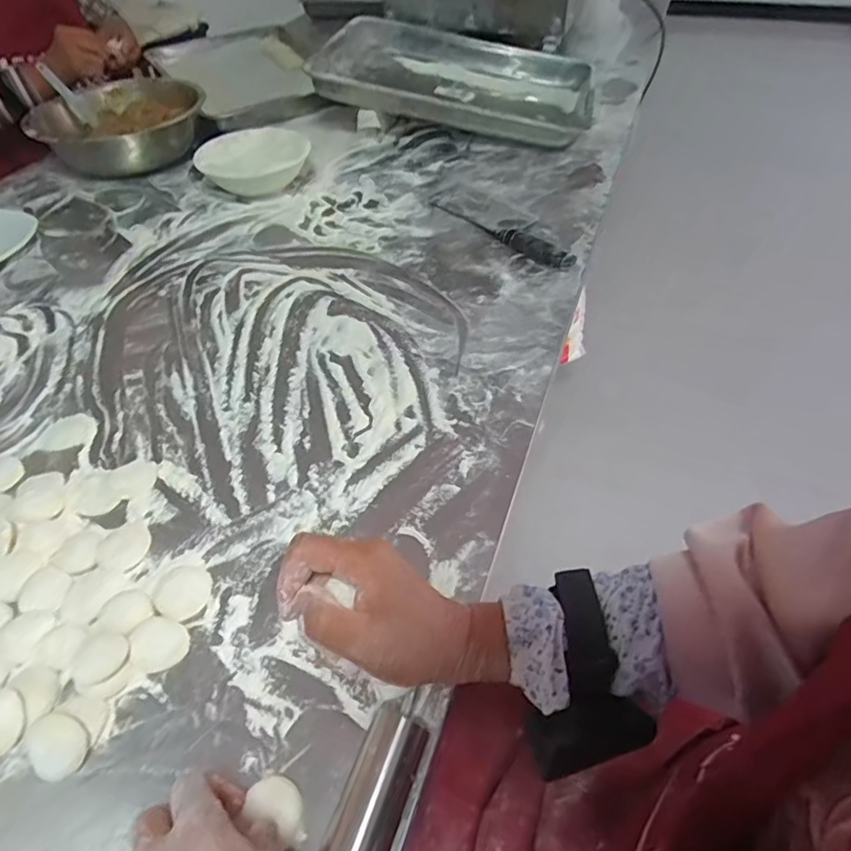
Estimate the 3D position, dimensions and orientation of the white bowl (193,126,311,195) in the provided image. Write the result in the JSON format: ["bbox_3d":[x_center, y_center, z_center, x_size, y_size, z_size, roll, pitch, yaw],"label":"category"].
[{"bbox_3d":[-0.271,-0.415,0.893,0.168,0.062,0.168,-1,48,2],"label":"white bowl"}]

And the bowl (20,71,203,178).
[{"bbox_3d":[-0.533,-0.535,0.996,0.262,0.086,0.218,-17,50,-12],"label":"bowl"}]

